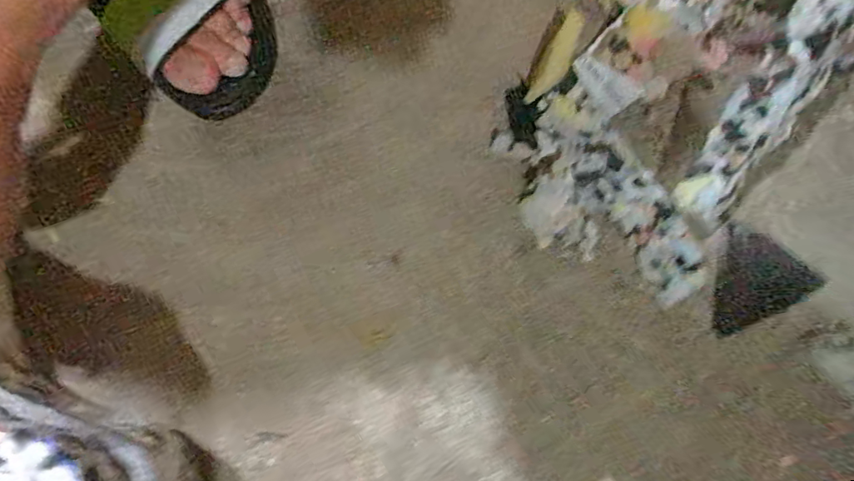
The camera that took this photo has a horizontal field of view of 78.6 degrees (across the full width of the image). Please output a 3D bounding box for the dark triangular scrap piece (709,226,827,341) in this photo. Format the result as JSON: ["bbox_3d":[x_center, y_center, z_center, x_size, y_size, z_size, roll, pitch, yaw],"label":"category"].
[{"bbox_3d":[0.214,0.022,0.346,0.064,0.022,0.060,-27,80,-7],"label":"dark triangular scrap piece"}]

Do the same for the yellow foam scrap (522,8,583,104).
[{"bbox_3d":[0.098,-0.139,0.395,0.021,0.015,0.083,25,79,4],"label":"yellow foam scrap"}]

